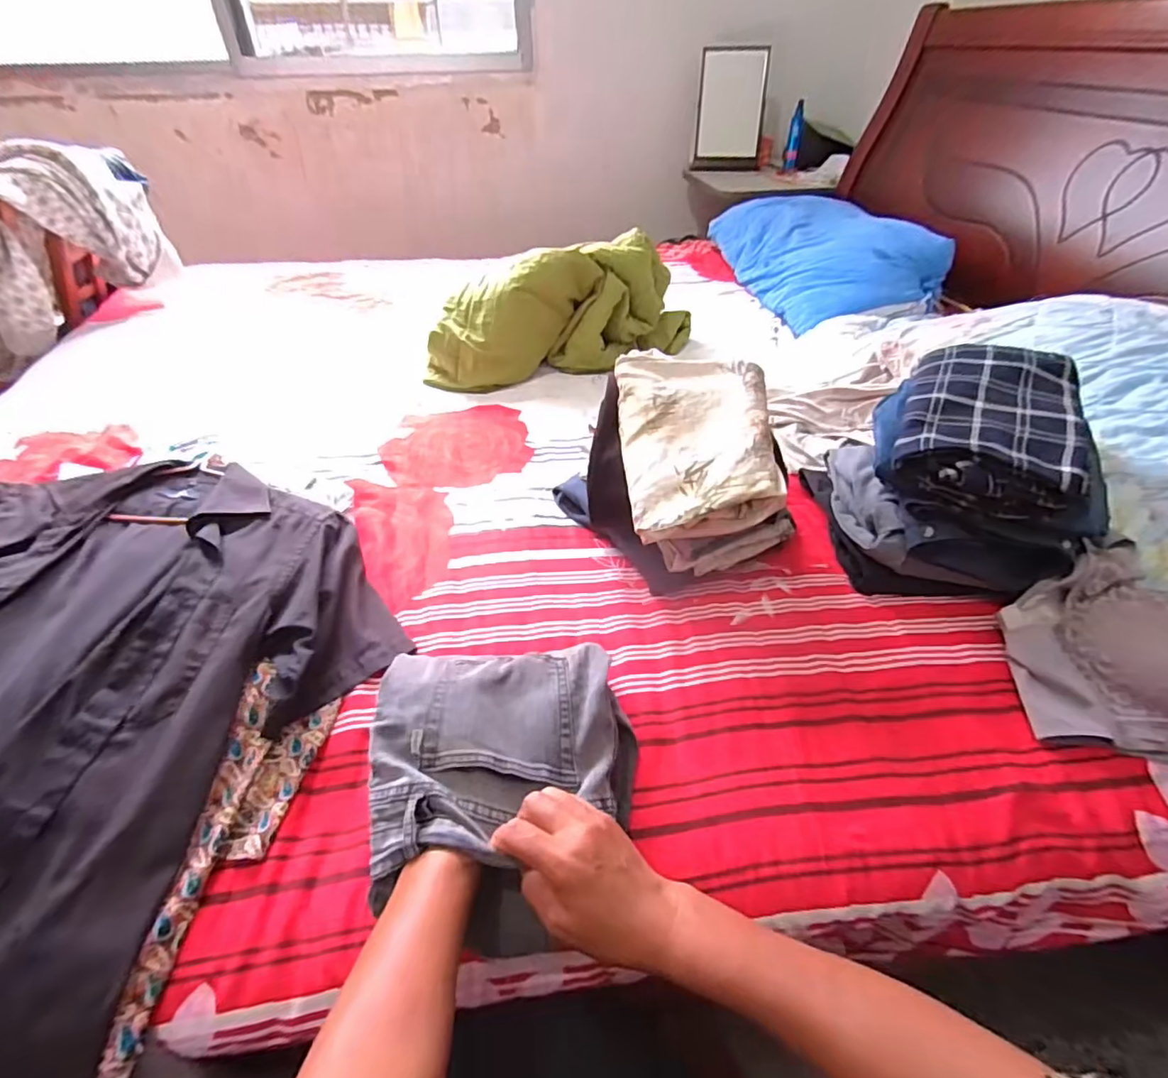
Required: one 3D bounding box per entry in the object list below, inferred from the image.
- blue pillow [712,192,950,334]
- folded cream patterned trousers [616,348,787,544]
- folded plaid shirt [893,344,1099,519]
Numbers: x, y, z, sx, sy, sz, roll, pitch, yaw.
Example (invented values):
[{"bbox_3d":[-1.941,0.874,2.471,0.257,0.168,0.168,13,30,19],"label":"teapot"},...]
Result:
[{"bbox_3d":[0.589,-0.716,1.419,0.351,0.140,0.627,-7,42,-6],"label":"blue pillow"},{"bbox_3d":[0.133,-0.127,0.683,0.177,0.050,0.282,-7,59,12],"label":"folded cream patterned trousers"},{"bbox_3d":[0.485,-0.130,0.669,0.195,0.083,0.265,20,46,21],"label":"folded plaid shirt"}]

